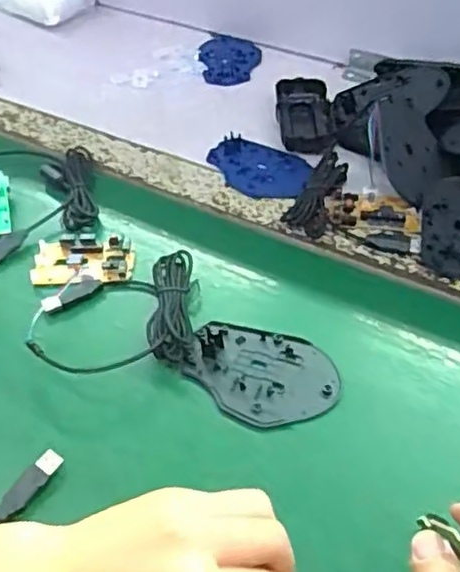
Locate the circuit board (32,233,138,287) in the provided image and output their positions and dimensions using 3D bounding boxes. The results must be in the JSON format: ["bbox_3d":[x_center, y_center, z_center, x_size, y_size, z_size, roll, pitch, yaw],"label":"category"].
[{"bbox_3d":[-0.116,-0.021,0.522,0.078,0.010,0.050,-2,46,2],"label":"circuit board"}]

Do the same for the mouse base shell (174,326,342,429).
[{"bbox_3d":[0.020,0.058,0.443,0.103,0.008,0.074,14,48,16],"label":"mouse base shell"}]

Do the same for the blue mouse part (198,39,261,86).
[{"bbox_3d":[0.000,-0.264,0.758,0.069,0.012,0.098,1,46,4],"label":"blue mouse part"}]

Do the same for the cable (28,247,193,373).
[{"bbox_3d":[-0.079,0.023,0.470,0.126,0.022,0.096,-16,47,-12],"label":"cable"}]

